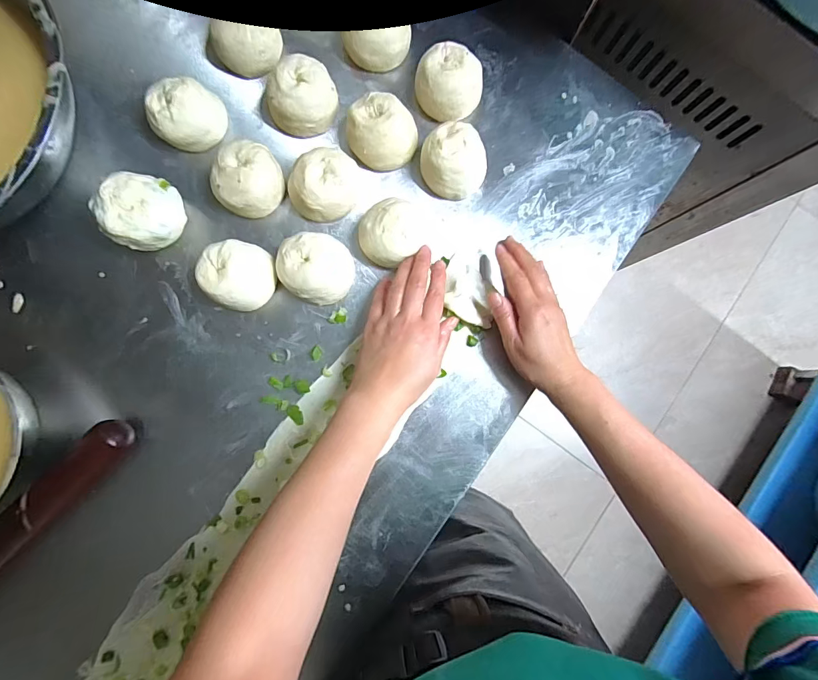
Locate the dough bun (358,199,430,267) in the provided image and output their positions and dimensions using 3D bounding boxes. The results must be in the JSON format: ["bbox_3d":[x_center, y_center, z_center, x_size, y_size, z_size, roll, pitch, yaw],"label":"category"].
[{"bbox_3d":[-0.016,-0.109,0.417,0.069,0.045,0.064,0,85,-4],"label":"dough bun"}]

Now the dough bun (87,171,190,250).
[{"bbox_3d":[-0.265,-0.124,0.406,0.071,0.062,0.067,-2,85,-4],"label":"dough bun"}]

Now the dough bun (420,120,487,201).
[{"bbox_3d":[0.050,-0.192,0.442,0.067,0.048,0.067,0,85,-4],"label":"dough bun"}]

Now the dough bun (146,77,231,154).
[{"bbox_3d":[-0.233,-0.232,0.425,0.070,0.049,0.059,-4,86,-4],"label":"dough bun"}]

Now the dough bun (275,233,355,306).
[{"bbox_3d":[-0.096,-0.073,0.422,0.072,0.044,0.066,0,85,-4],"label":"dough bun"}]

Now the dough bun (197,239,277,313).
[{"bbox_3d":[-0.173,-0.064,0.416,0.066,0.049,0.064,0,85,-4],"label":"dough bun"}]

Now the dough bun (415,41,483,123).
[{"bbox_3d":[0.044,-0.283,0.451,0.068,0.045,0.067,0,85,-4],"label":"dough bun"}]

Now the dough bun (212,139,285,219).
[{"bbox_3d":[-0.168,-0.166,0.425,0.068,0.047,0.071,0,85,-4],"label":"dough bun"}]

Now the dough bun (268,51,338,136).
[{"bbox_3d":[-0.114,-0.257,0.436,0.070,0.044,0.064,0,85,-4],"label":"dough bun"}]

